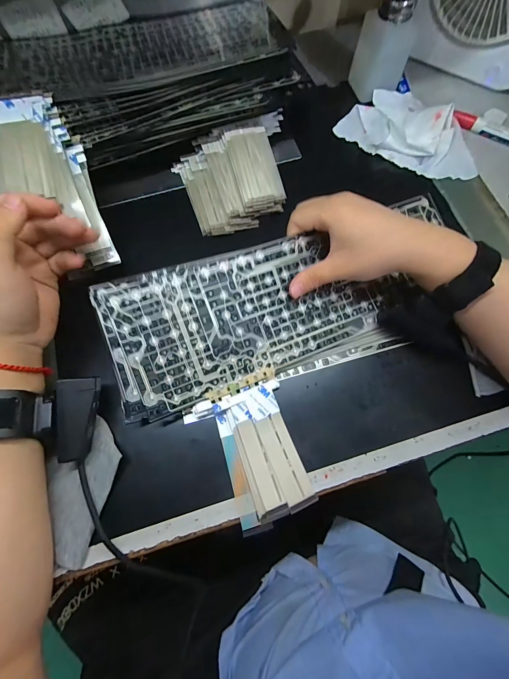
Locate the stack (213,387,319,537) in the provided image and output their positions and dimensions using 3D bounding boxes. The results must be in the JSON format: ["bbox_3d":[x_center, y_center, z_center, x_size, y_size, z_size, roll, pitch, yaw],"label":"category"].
[{"bbox_3d":[0.005,0.107,0.273,0.068,0.012,0.110,-22,73,-7],"label":"stack"}]

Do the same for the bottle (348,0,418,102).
[{"bbox_3d":[0.166,-0.377,0.383,0.053,0.092,0.055,-23,73,-7],"label":"bottle"}]

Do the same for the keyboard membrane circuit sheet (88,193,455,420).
[{"bbox_3d":[0.042,-0.035,0.300,0.358,0.012,0.137,-20,91,-12],"label":"keyboard membrane circuit sheet"}]

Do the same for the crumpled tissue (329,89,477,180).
[{"bbox_3d":[0.209,-0.275,0.387,0.179,0.033,0.103,37,76,11],"label":"crumpled tissue"}]

